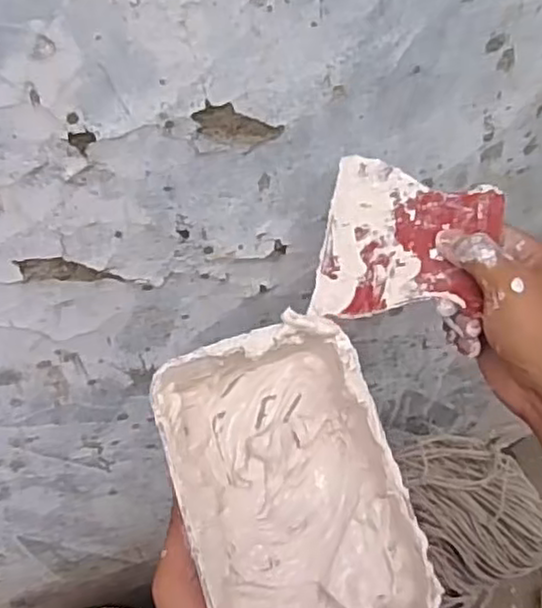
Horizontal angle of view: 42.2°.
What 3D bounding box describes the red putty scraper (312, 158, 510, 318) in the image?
[{"bbox_3d":[0.086,-0.040,0.436,0.104,0.014,0.119,9,55,7],"label":"red putty scraper"}]

